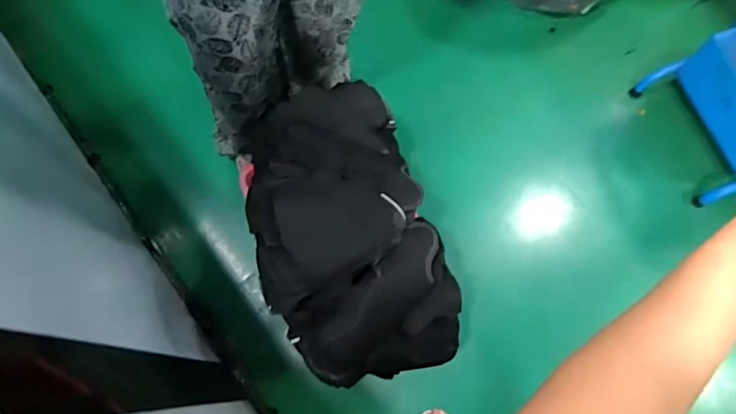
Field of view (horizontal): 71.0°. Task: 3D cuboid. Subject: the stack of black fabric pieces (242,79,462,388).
[{"bbox_3d":[-0.039,0.045,0.955,0.306,0.212,0.522,-18,73,-4],"label":"stack of black fabric pieces"}]

